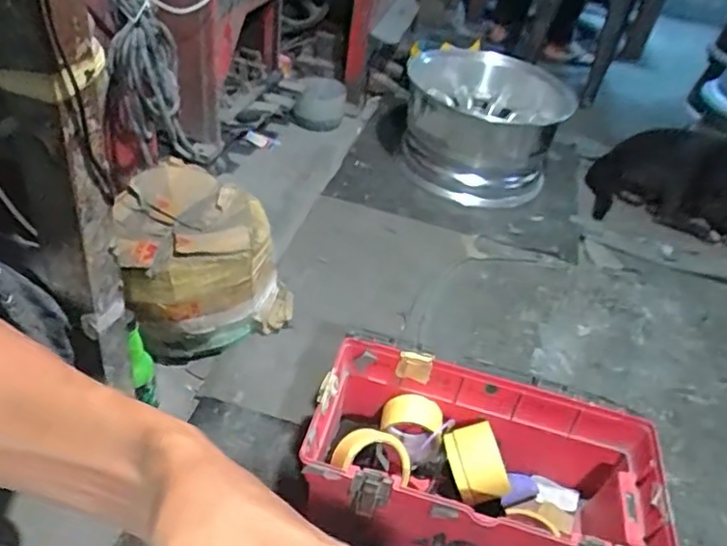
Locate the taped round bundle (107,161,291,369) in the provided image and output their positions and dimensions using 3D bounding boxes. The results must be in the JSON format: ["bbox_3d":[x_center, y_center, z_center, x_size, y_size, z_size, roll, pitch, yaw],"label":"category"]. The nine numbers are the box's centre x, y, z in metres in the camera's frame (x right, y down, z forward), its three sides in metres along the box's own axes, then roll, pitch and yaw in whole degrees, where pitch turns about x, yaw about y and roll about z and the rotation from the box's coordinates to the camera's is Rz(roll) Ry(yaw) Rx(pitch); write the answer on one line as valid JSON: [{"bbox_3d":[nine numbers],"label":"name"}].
[{"bbox_3d":[-0.280,-0.021,0.965,0.250,0.216,0.302,-21,48,-29],"label":"taped round bundle"}]

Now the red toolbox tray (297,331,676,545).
[{"bbox_3d":[0.144,0.262,0.736,0.414,0.175,0.200,15,41,9],"label":"red toolbox tray"}]

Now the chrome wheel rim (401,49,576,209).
[{"bbox_3d":[0.280,-0.382,1.453,0.403,0.236,0.394,23,43,18],"label":"chrome wheel rim"}]

